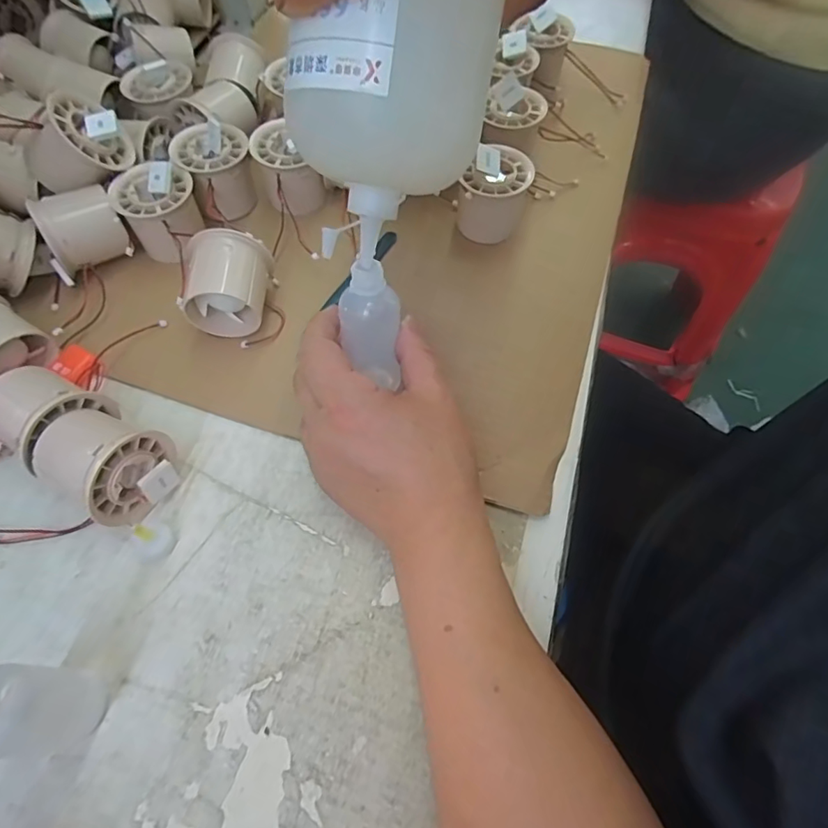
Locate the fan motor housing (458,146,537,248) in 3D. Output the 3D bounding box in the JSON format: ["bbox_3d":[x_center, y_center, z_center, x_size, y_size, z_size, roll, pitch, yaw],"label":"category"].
[{"bbox_3d":[0.060,-0.167,0.388,0.049,0.059,0.053,1,64,-1],"label":"fan motor housing"}]

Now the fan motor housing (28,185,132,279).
[{"bbox_3d":[-0.236,-0.132,0.371,0.049,0.046,0.051,-26,67,-14],"label":"fan motor housing"}]

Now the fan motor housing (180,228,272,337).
[{"bbox_3d":[-0.125,-0.086,0.345,0.053,0.052,0.050,2,64,-1],"label":"fan motor housing"}]

